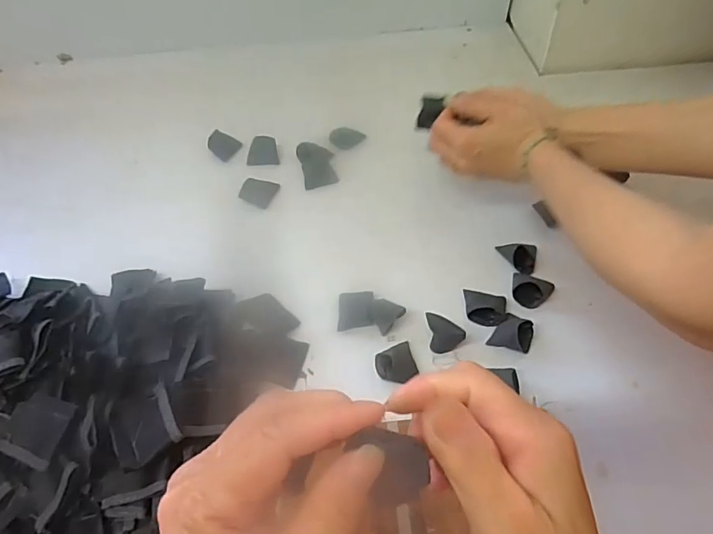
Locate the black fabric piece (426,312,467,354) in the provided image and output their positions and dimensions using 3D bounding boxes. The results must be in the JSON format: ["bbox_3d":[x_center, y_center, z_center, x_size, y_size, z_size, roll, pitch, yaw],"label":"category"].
[{"bbox_3d":[0.080,0.066,0.454,0.039,0.026,0.021,30,60,23],"label":"black fabric piece"}]

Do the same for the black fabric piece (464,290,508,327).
[{"bbox_3d":[0.128,0.038,0.475,0.042,0.015,0.036,10,55,10],"label":"black fabric piece"}]

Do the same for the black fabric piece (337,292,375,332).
[{"bbox_3d":[0.000,0.044,0.485,0.036,0.012,0.039,-2,53,2],"label":"black fabric piece"}]

